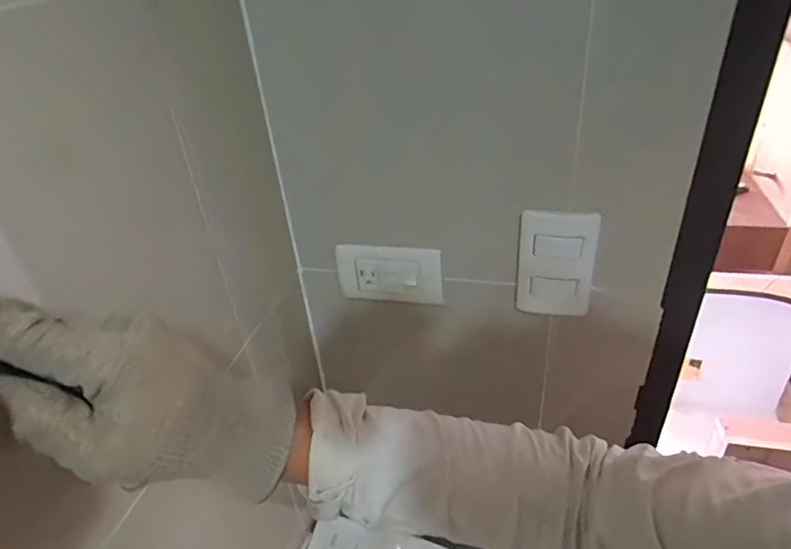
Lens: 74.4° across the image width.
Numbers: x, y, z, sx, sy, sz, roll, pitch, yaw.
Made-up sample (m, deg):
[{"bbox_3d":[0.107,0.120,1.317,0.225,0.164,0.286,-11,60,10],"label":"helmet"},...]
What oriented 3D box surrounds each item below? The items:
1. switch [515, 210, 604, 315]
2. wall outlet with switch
[{"bbox_3d":[0.152,-0.009,0.498,0.070,0.118,0.009,11,37,22],"label":"switch"},{"bbox_3d":[-0.007,0.001,0.563,0.117,0.066,0.011,5,35,14],"label":"wall outlet with switch"}]

